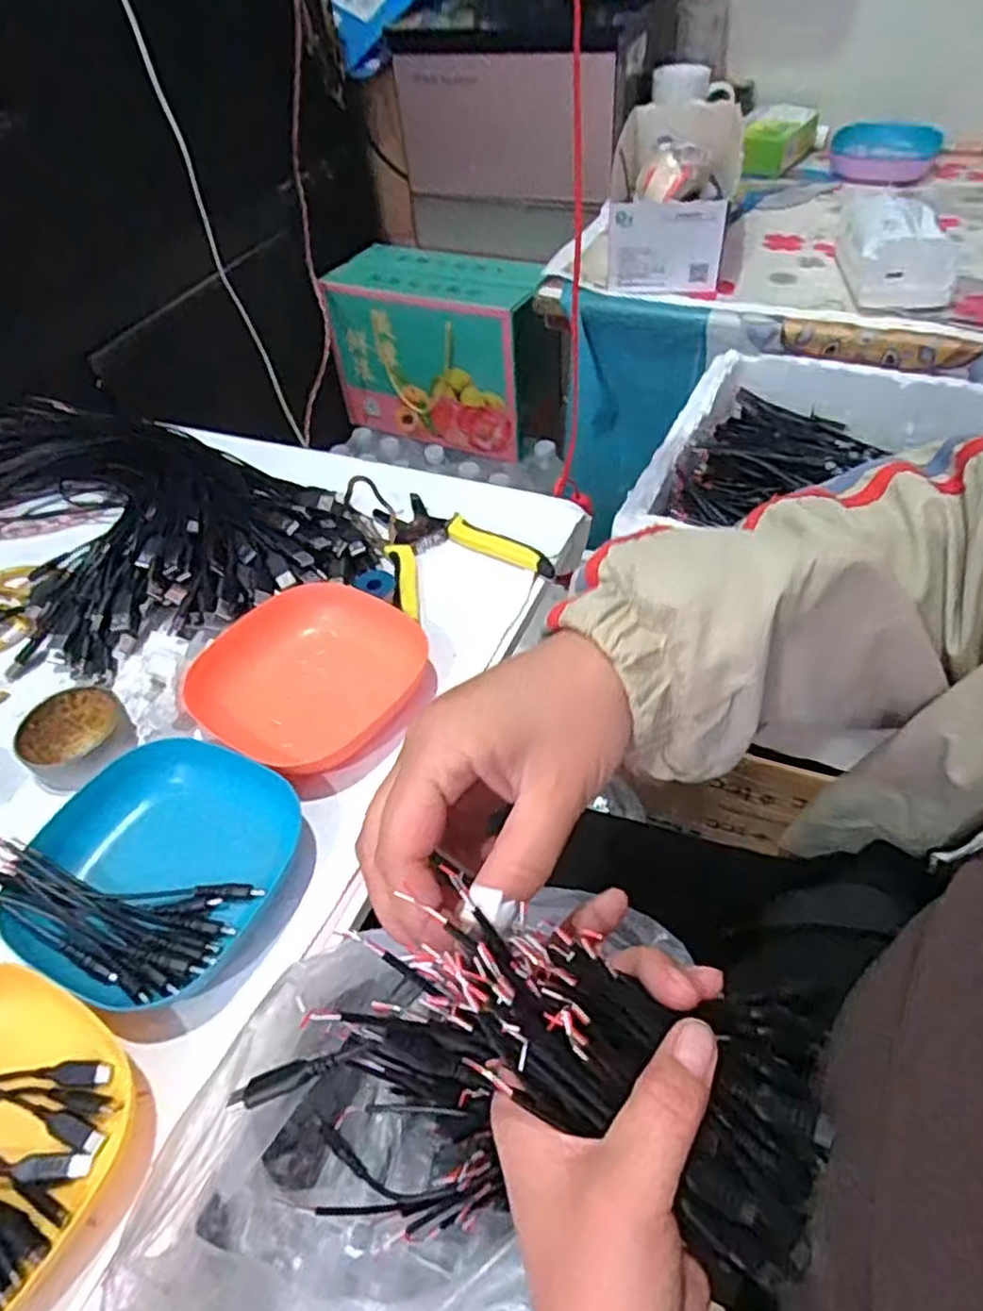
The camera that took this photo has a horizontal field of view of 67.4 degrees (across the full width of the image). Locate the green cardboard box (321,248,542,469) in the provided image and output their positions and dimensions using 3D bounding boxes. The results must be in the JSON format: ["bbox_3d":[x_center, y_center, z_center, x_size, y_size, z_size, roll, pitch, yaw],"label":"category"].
[{"bbox_3d":[-0.073,-0.474,1.154,0.320,0.236,0.153,19,53,21],"label":"green cardboard box"}]

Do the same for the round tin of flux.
[{"bbox_3d":[-0.267,0.050,0.474,0.061,0.023,0.057,-3,48,3],"label":"round tin of flux"}]

